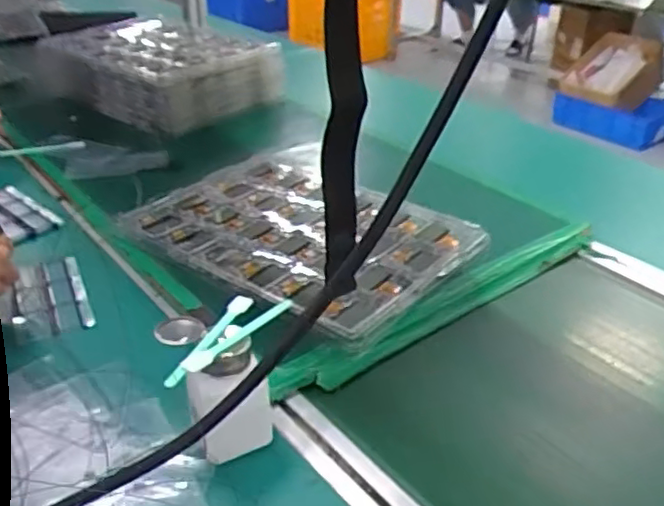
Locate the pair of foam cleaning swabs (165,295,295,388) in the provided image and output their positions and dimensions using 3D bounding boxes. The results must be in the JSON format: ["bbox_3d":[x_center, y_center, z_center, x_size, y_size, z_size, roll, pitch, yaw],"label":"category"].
[{"bbox_3d":[-0.081,0.058,0.496,0.035,0.011,0.124,20,36,28],"label":"pair of foam cleaning swabs"}]

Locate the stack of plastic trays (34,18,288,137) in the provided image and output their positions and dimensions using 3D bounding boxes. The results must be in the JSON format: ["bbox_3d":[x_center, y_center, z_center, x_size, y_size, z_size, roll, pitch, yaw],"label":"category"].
[{"bbox_3d":[-0.303,-0.325,1.216,0.425,0.117,0.274,23,38,31],"label":"stack of plastic trays"}]

